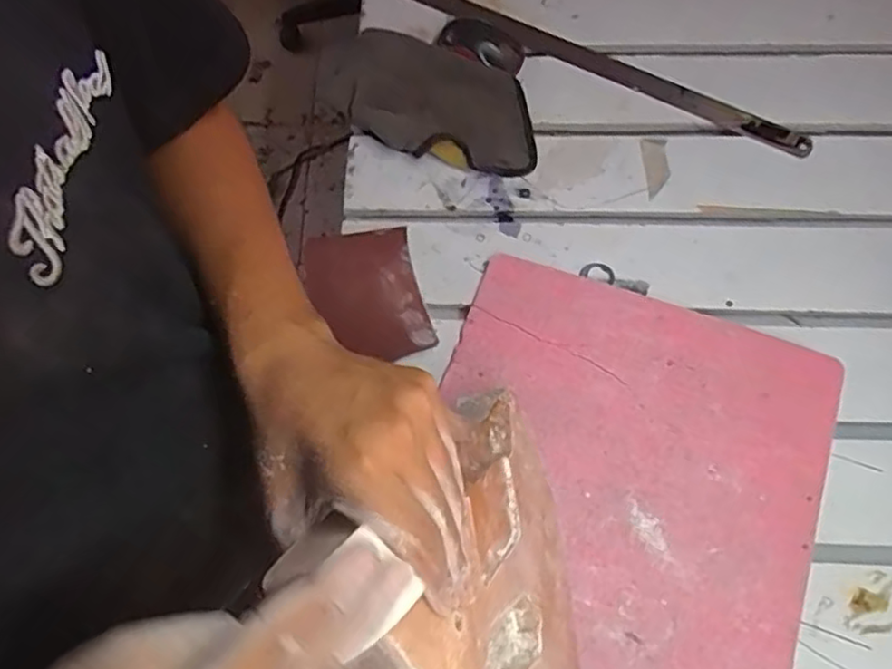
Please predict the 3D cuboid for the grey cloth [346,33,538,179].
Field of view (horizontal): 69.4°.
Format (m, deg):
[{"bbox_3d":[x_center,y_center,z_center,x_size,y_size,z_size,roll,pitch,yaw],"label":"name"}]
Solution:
[{"bbox_3d":[-0.007,-0.241,0.668,0.222,0.049,0.116,22,74,9],"label":"grey cloth"}]

